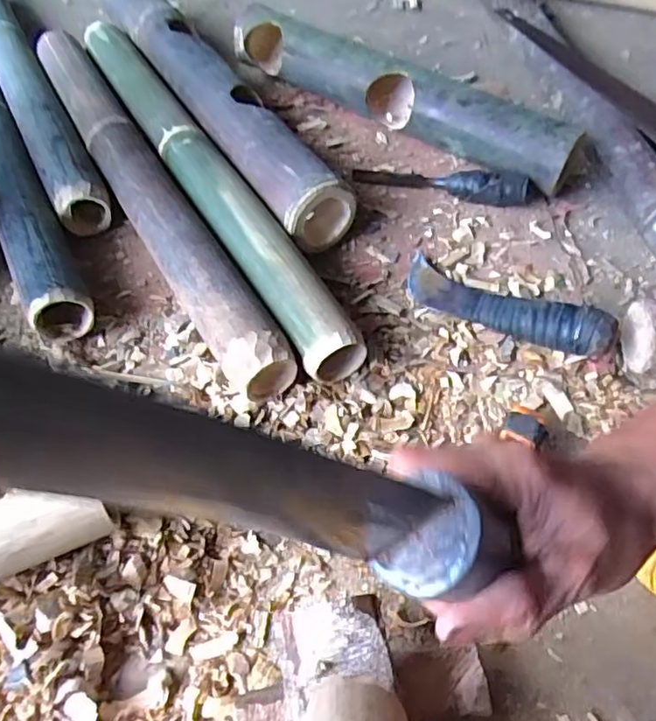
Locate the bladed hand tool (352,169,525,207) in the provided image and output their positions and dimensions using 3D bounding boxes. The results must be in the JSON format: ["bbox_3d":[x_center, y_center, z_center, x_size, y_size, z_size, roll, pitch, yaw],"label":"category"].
[{"bbox_3d":[0.129,-0.207,0.697,0.197,0.035,0.034,12,56,21],"label":"bladed hand tool"}]

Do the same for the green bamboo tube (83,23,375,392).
[{"bbox_3d":[-0.153,-0.236,0.675,0.064,0.060,0.659,-25,59,-16],"label":"green bamboo tube"}]

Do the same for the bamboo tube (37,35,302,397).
[{"bbox_3d":[-0.216,-0.217,0.662,0.058,0.051,0.645,-26,59,-17],"label":"bamboo tube"}]

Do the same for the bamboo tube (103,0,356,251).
[{"bbox_3d":[-0.156,-0.365,0.755,0.086,0.069,0.610,-25,59,-16],"label":"bamboo tube"}]

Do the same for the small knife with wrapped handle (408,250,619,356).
[{"bbox_3d":[0.167,-0.054,0.583,0.212,0.036,0.055,23,57,32],"label":"small knife with wrapped handle"}]

